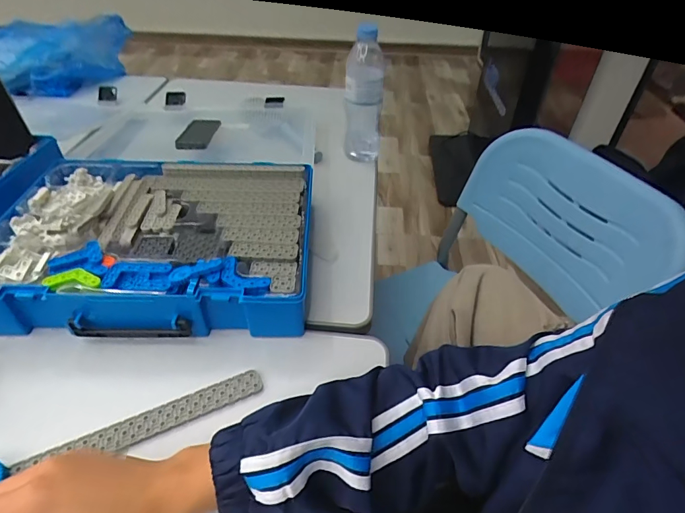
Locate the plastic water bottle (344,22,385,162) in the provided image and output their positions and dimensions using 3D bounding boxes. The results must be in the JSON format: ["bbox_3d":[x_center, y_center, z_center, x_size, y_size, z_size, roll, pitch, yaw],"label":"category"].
[{"bbox_3d":[0.035,-0.266,0.687,0.064,0.227,0.065,5,43,3],"label":"plastic water bottle"}]

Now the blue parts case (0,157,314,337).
[{"bbox_3d":[-0.226,-0.023,0.527,0.368,0.069,0.268,0,43,-3],"label":"blue parts case"}]

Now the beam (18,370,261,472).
[{"bbox_3d":[-0.174,0.153,0.391,0.200,0.009,0.032,-19,47,-22],"label":"beam"}]

